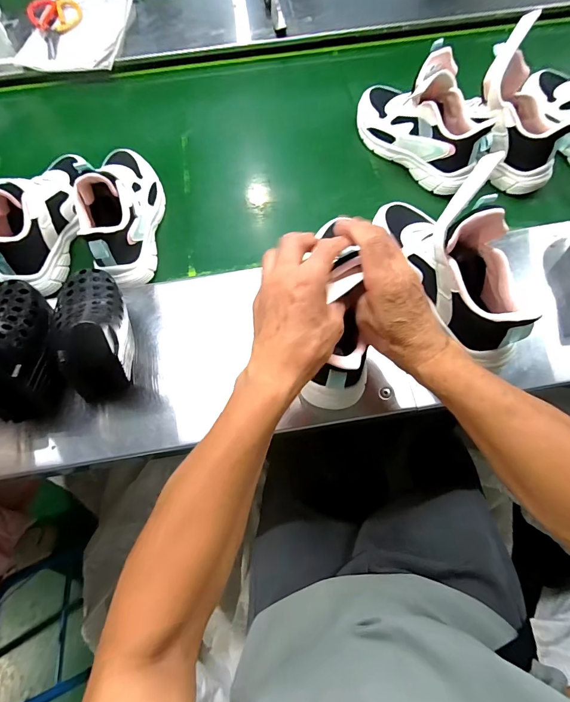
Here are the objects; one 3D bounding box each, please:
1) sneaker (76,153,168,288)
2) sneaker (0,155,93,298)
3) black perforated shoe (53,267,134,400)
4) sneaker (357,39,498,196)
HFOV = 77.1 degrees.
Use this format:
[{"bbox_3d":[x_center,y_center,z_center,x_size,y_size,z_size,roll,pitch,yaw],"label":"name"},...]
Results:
[{"bbox_3d":[-0.241,-0.217,0.527,0.087,0.123,0.240,-5,67,0],"label":"sneaker"},{"bbox_3d":[-0.361,-0.211,0.521,0.096,0.114,0.236,-4,67,0],"label":"sneaker"},{"bbox_3d":[-0.213,-0.026,0.412,0.065,0.122,0.132,-4,67,0],"label":"black perforated shoe"},{"bbox_3d":[0.220,-0.379,0.586,0.089,0.148,0.248,-39,72,-13],"label":"sneaker"}]

